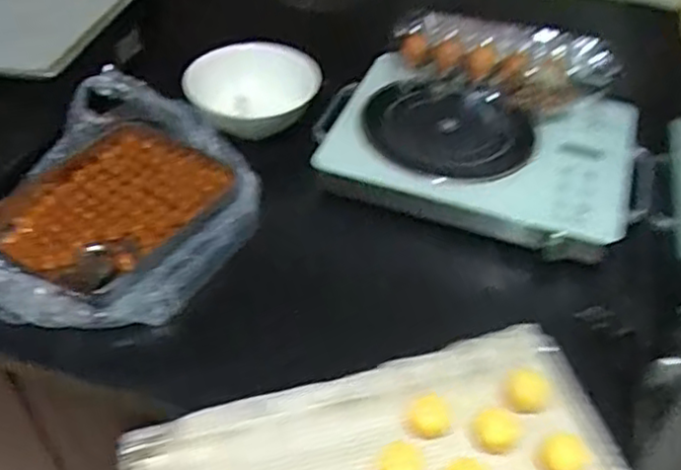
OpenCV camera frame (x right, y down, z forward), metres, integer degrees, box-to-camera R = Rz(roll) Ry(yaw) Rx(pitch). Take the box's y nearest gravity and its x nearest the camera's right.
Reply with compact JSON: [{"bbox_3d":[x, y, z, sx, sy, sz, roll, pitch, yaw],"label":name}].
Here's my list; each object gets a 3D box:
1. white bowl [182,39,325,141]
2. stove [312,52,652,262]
[{"bbox_3d":[-0.122,-0.205,0.972,0.176,0.074,0.186,0,46,0],"label":"white bowl"},{"bbox_3d":[0.176,-0.109,0.870,0.394,0.060,0.252,16,48,14],"label":"stove"}]

